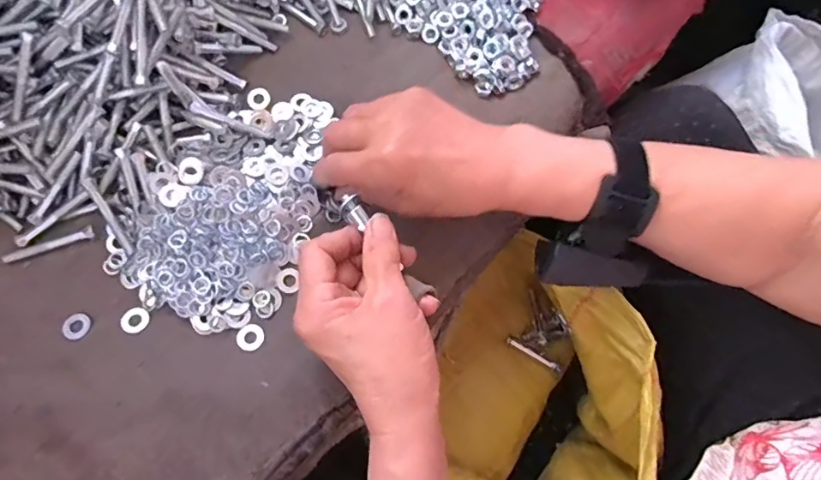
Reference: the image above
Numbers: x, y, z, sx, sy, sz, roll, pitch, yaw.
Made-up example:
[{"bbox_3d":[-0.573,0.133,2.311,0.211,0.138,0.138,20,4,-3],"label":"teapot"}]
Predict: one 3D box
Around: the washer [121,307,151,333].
[{"bbox_3d":[-0.179,0.052,0.327,0.017,0.004,0.017,0,73,-1],"label":"washer"}]

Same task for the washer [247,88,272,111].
[{"bbox_3d":[-0.115,-0.107,0.379,0.017,0.004,0.018,0,73,-1],"label":"washer"}]

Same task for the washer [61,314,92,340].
[{"bbox_3d":[-0.217,0.056,0.326,0.017,0.004,0.017,0,73,-1],"label":"washer"}]

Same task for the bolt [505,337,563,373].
[{"bbox_3d":[0.115,0.107,0.470,0.057,0.004,0.008,29,74,8],"label":"bolt"}]

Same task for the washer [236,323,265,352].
[{"bbox_3d":[-0.105,0.064,0.330,0.017,0.004,0.016,0,73,-1],"label":"washer"}]

